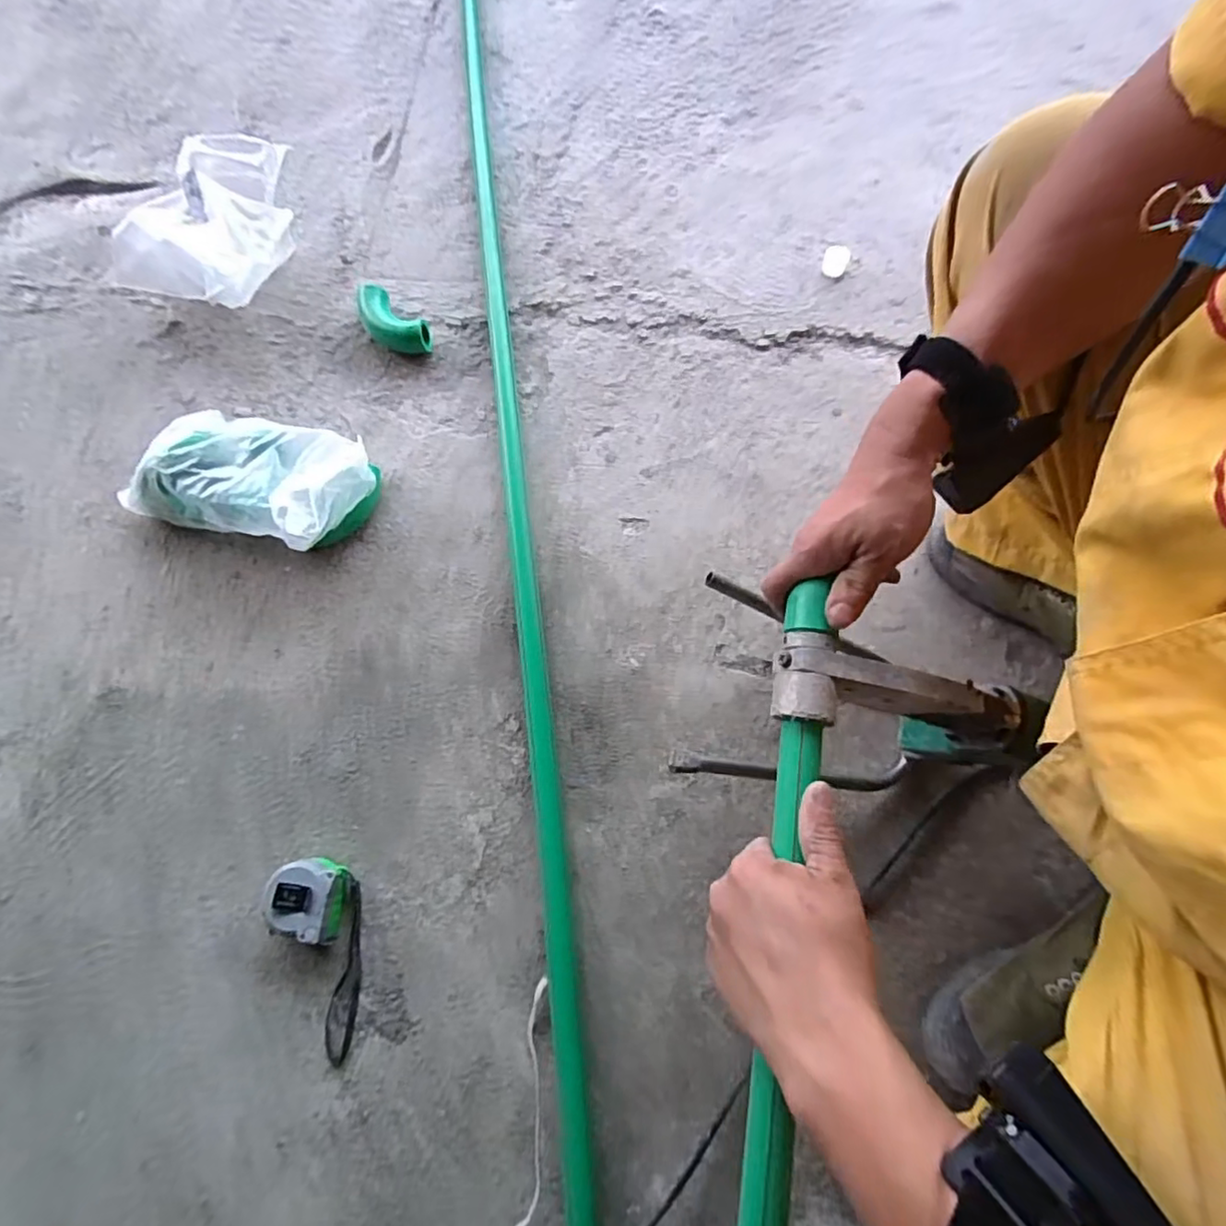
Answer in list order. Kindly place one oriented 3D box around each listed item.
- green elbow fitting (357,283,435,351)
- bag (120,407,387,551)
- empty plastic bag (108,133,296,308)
[{"bbox_3d":[-0.261,-0.347,0.717,0.103,0.039,0.056,31,77,10],"label":"green elbow fitting"},{"bbox_3d":[-0.388,-0.148,0.640,0.261,0.086,0.134,14,75,5],"label":"bag"},{"bbox_3d":[-0.494,-0.470,0.731,0.176,0.097,0.205,13,75,5],"label":"empty plastic bag"}]

